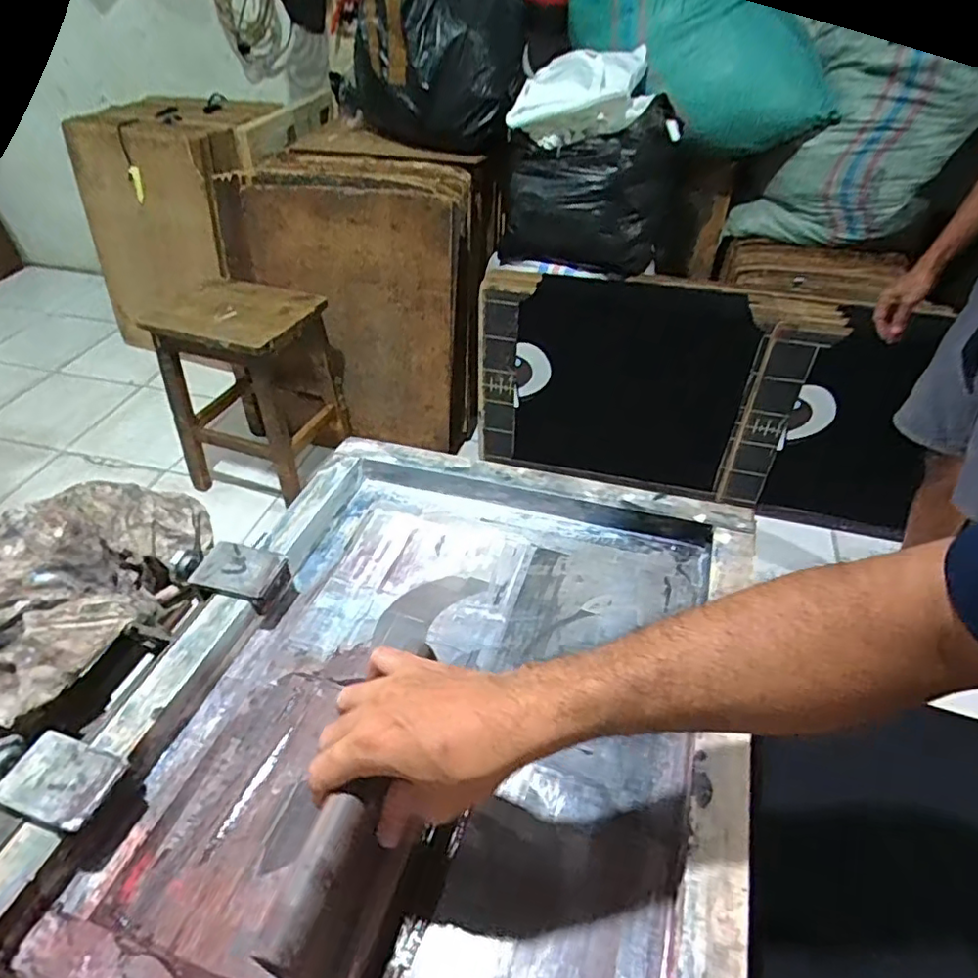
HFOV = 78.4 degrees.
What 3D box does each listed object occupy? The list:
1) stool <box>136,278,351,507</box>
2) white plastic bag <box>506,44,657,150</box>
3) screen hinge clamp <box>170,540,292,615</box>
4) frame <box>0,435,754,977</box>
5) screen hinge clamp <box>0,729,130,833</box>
[{"bbox_3d":[-0.676,-0.290,1.723,0.427,0.505,0.340,14,45,15],"label":"stool"},{"bbox_3d":[0.226,-0.966,1.468,0.339,0.160,0.291,6,43,6],"label":"white plastic bag"},{"bbox_3d":[-0.255,0.085,0.592,0.118,0.043,0.060,10,43,16],"label":"screen hinge clamp"},{"bbox_3d":[-0.040,0.173,0.486,0.458,0.050,0.558,12,42,16],"label":"frame"},{"bbox_3d":[-0.324,0.209,0.438,0.118,0.027,0.052,13,44,14],"label":"screen hinge clamp"}]

